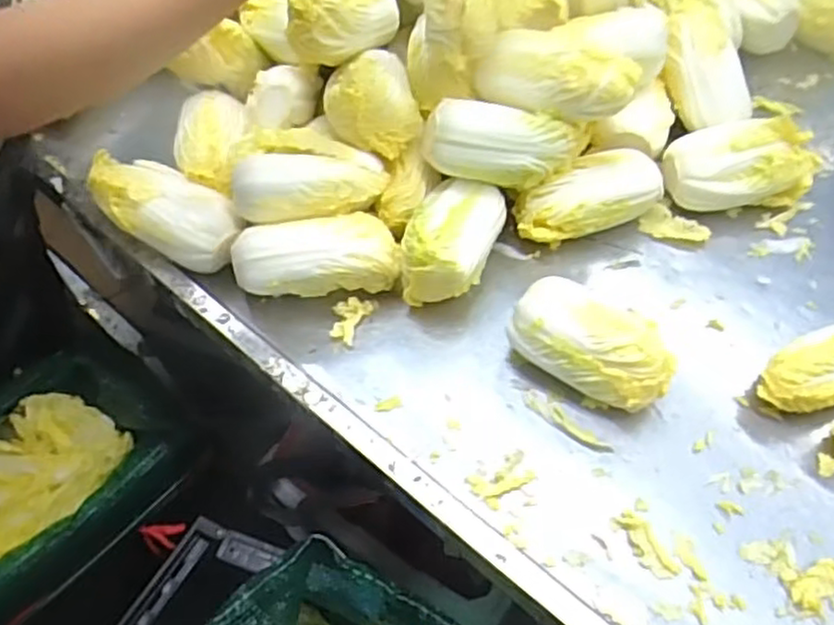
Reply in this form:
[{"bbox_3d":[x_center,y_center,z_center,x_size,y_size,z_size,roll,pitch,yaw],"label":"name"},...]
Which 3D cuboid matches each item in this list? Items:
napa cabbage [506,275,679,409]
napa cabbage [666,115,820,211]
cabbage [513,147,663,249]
[{"bbox_3d":[0.144,0.025,0.574,0.130,0.067,0.080,30,60,20],"label":"napa cabbage"},{"bbox_3d":[0.316,-0.140,0.680,0.152,0.071,0.066,-1,55,-1],"label":"napa cabbage"},{"bbox_3d":[0.161,-0.105,0.672,0.138,0.058,0.060,-18,57,-12],"label":"cabbage"}]

